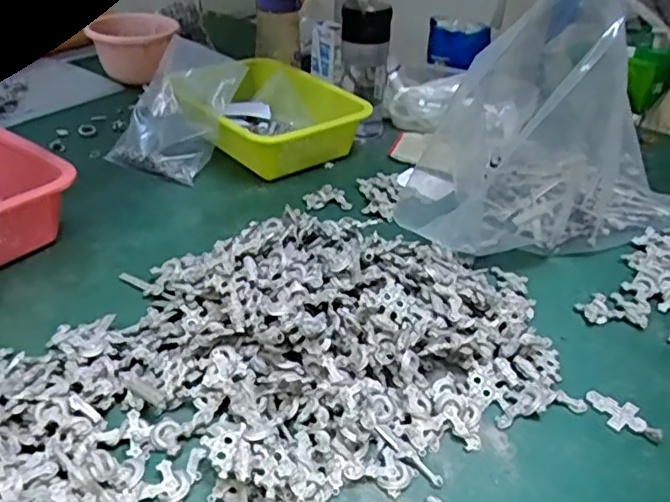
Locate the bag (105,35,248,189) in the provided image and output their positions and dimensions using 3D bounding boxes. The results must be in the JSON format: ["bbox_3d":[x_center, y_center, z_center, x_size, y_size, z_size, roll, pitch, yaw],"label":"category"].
[{"bbox_3d":[-0.205,-0.183,0.811,0.140,0.187,0.037,25,-2,20],"label":"bag"}]

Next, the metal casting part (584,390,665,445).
[{"bbox_3d":[0.218,0.125,0.468,0.026,0.004,0.059,-21,40,-32],"label":"metal casting part"}]

